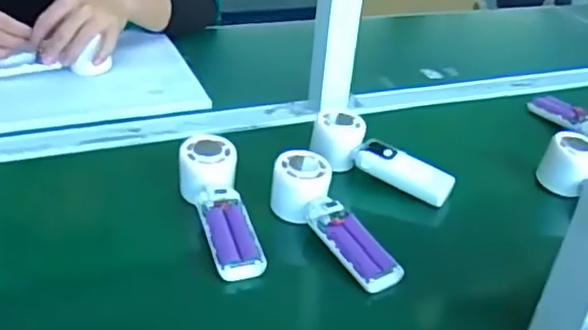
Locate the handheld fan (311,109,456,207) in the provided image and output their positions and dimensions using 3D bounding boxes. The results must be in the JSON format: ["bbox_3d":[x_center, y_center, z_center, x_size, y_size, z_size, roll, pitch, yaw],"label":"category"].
[{"bbox_3d":[0.096,-0.005,0.706,0.167,0.051,0.048,29,37,13],"label":"handheld fan"}]

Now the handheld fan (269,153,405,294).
[{"bbox_3d":[0.037,0.055,0.604,0.052,0.044,0.163,-19,54,-34],"label":"handheld fan"}]

